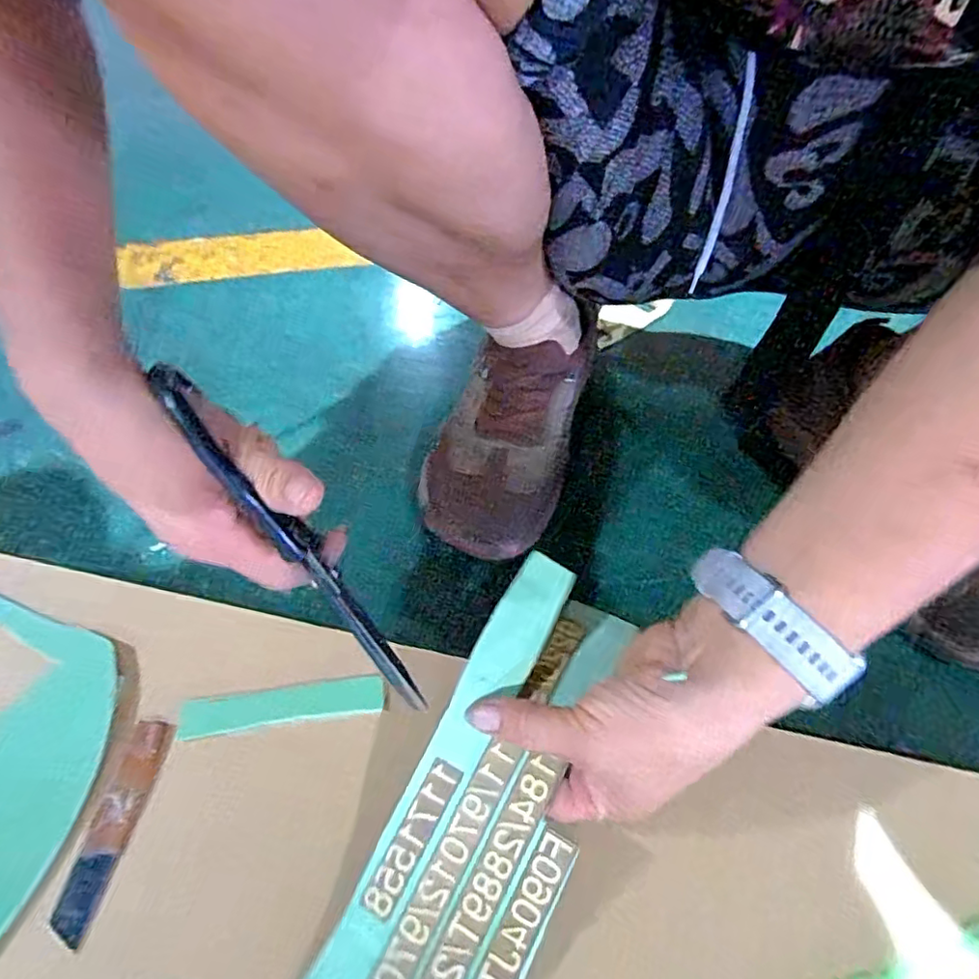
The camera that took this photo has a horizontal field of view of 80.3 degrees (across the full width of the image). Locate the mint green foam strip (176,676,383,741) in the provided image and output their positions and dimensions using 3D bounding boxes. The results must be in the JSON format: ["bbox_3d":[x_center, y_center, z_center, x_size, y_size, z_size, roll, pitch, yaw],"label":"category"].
[{"bbox_3d":[-0.113,0.118,0.321,0.105,0.009,0.023,-7,48,-8],"label":"mint green foam strip"}]

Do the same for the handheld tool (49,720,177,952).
[{"bbox_3d":[-0.180,0.159,0.279,0.019,0.005,0.091,4,48,1],"label":"handheld tool"}]

